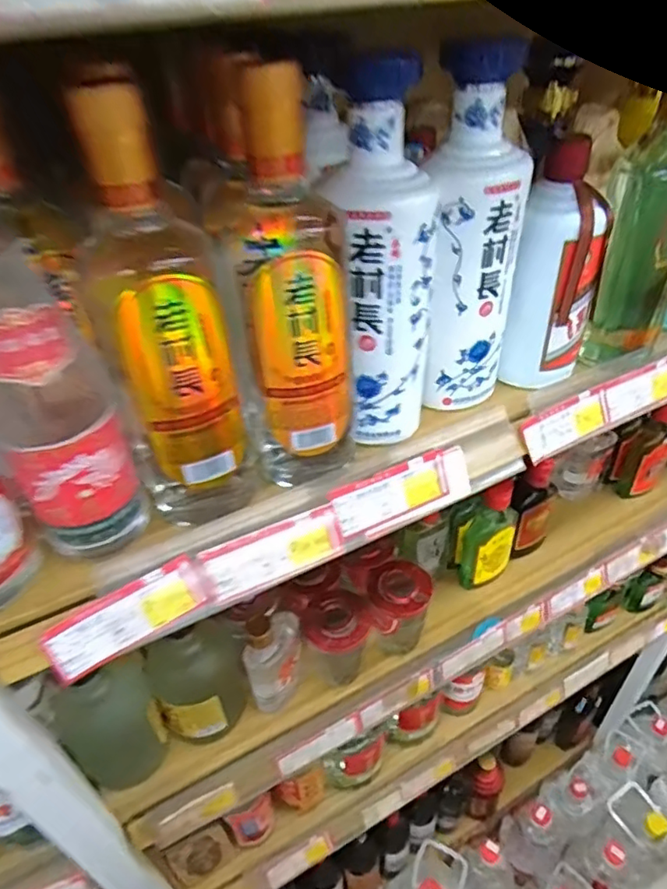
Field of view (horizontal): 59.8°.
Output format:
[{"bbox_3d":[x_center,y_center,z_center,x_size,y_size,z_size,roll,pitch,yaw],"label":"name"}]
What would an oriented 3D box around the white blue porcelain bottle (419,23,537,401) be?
[{"bbox_3d":[0.099,-0.135,0.406,0.059,0.239,0.063,11,41,17],"label":"white blue porcelain bottle"}]

